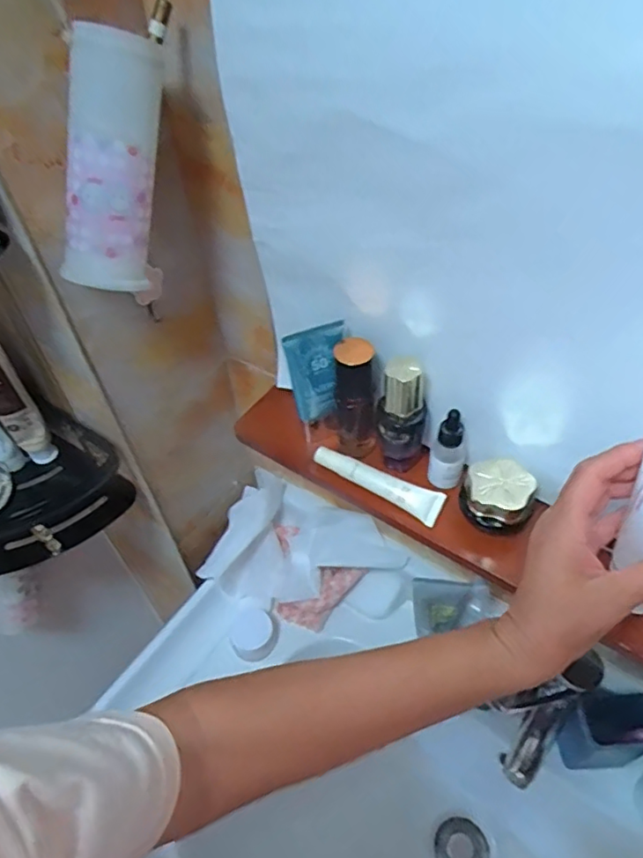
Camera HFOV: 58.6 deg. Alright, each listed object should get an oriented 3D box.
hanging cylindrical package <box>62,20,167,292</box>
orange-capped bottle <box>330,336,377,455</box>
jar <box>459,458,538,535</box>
[{"bbox_3d":[-0.146,-0.184,0.405,0.053,0.166,0.057,23,23,23],"label":"hanging cylindrical package"},{"bbox_3d":[0.027,-0.030,0.503,0.038,0.105,0.035,-5,48,0],"label":"orange-capped bottle"},{"bbox_3d":[0.142,0.052,0.465,0.053,0.041,0.050,-2,49,3],"label":"jar"}]

